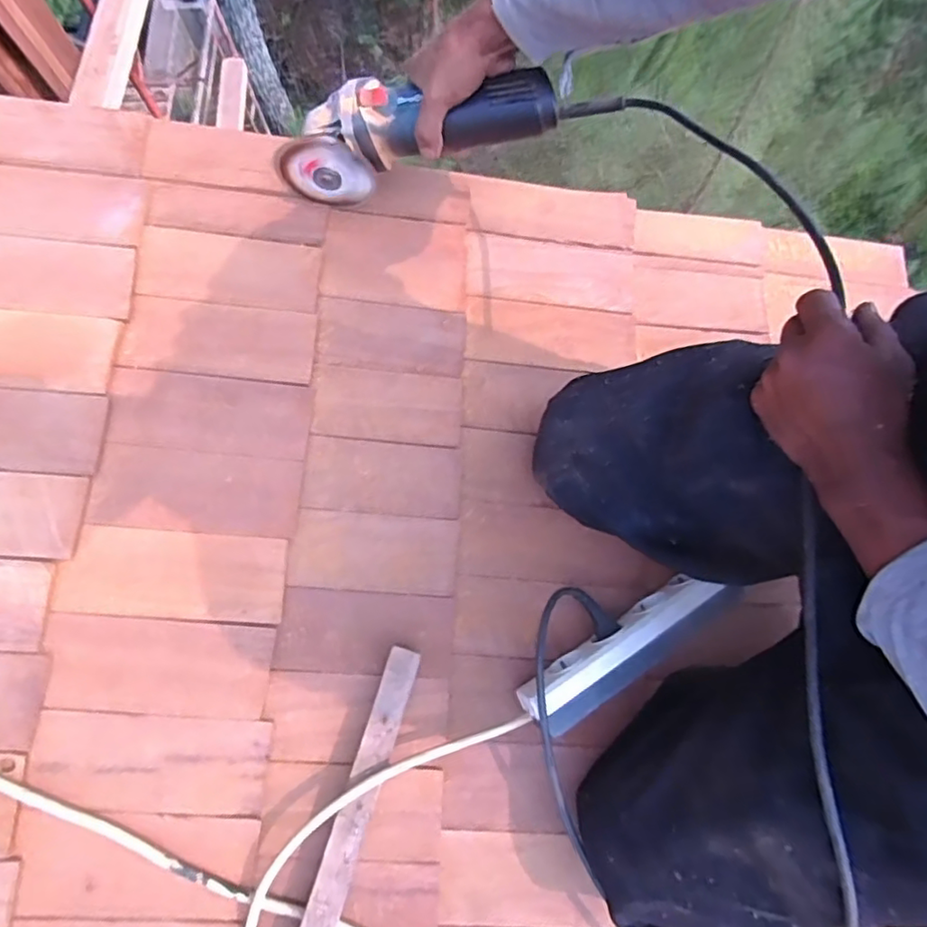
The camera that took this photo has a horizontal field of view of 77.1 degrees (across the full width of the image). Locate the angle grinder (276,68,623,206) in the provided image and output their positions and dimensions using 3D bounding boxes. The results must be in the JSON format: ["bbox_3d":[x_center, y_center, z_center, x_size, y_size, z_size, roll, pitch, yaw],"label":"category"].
[{"bbox_3d":[-0.027,-0.338,0.586,0.327,0.084,0.074,-8,77,11],"label":"angle grinder"}]

